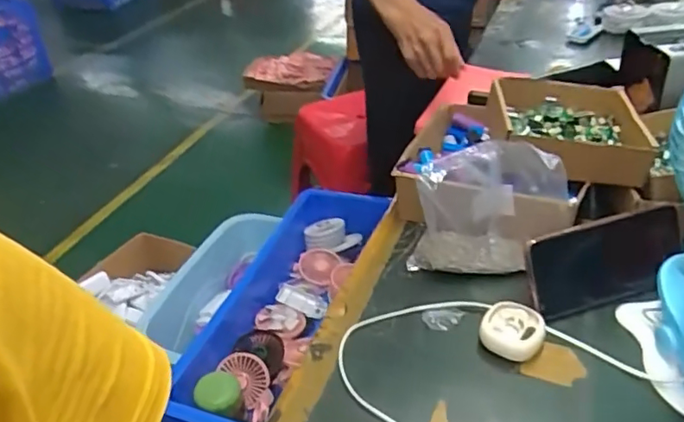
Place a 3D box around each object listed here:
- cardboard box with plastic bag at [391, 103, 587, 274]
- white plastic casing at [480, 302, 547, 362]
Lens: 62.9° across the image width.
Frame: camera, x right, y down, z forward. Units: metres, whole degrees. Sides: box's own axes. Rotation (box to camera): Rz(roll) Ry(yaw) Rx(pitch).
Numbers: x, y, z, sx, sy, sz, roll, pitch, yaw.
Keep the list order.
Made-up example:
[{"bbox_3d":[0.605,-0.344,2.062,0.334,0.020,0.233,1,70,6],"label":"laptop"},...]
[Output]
[{"bbox_3d":[0.155,-0.018,0.618,0.200,0.140,0.127,4,37,14],"label":"cardboard box with plastic bag"},{"bbox_3d":[0.161,0.114,0.531,0.055,0.026,0.054,-4,35,3],"label":"white plastic casing"}]

